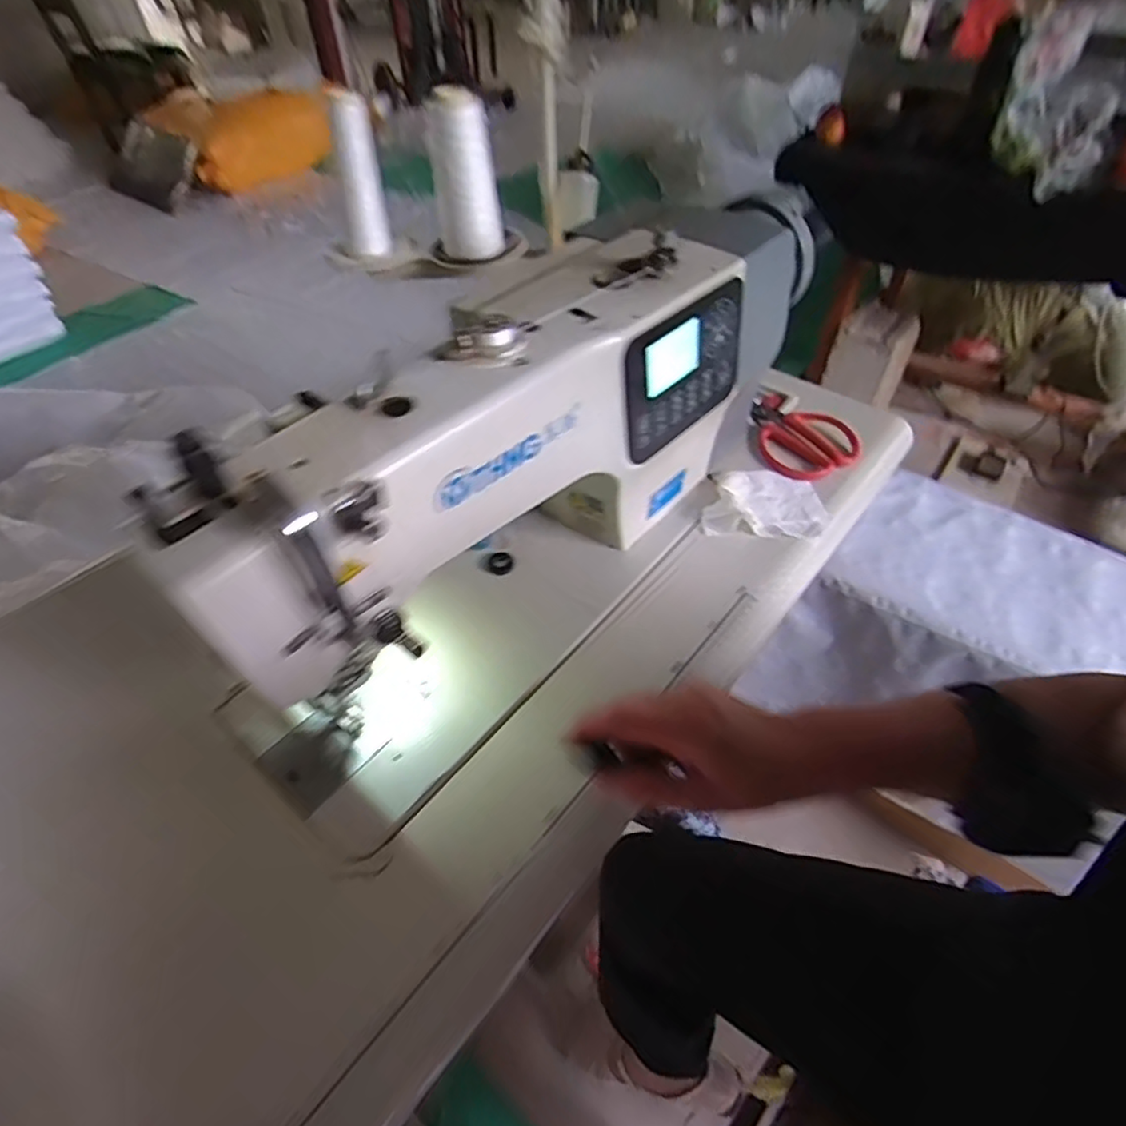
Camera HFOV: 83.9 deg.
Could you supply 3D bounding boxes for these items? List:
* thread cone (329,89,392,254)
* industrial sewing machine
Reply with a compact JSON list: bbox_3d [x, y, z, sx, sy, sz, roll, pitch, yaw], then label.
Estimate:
[{"bbox_3d":[-0.250,-0.469,0.766,0.055,0.158,0.047,-15,50,-12],"label":"thread cone"},{"bbox_3d":[-0.010,-0.102,0.516,0.563,0.241,0.167,-36,58,-27],"label":"industrial sewing machine"}]

